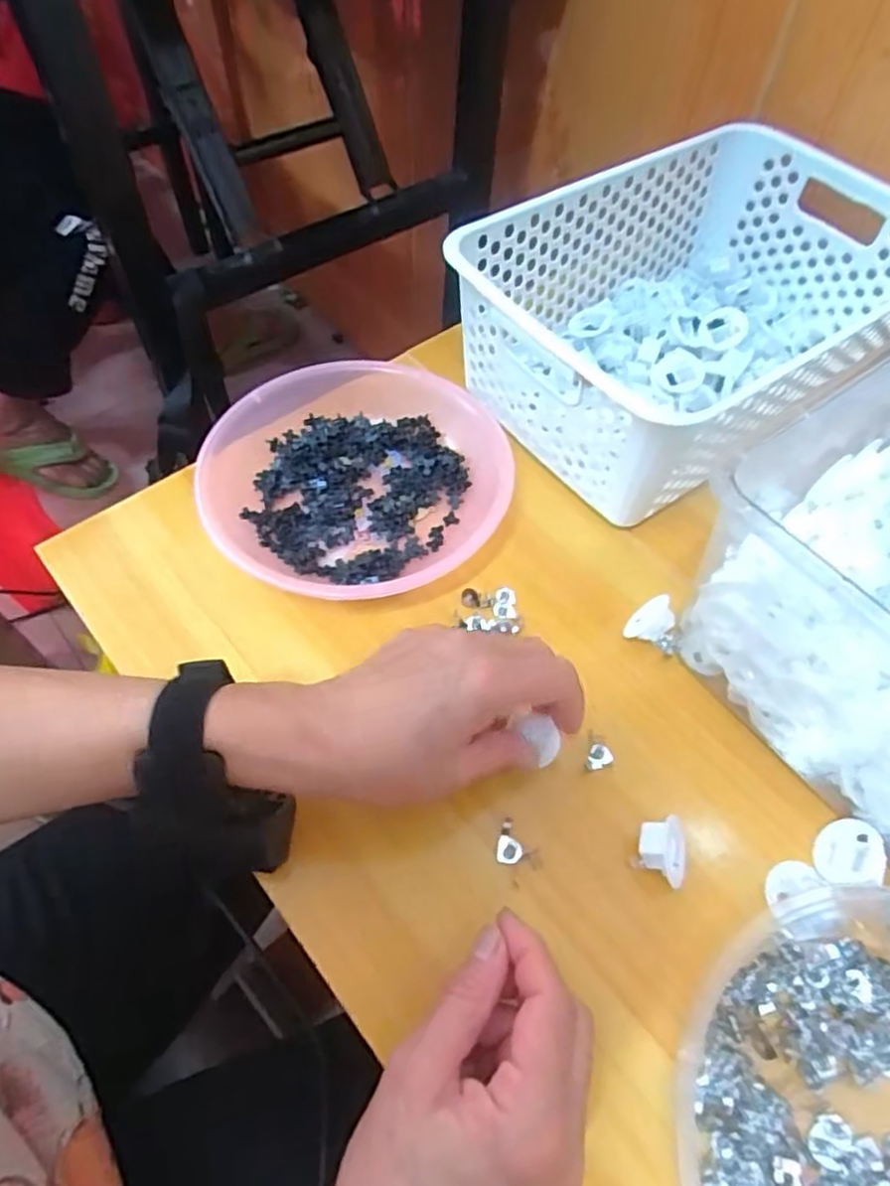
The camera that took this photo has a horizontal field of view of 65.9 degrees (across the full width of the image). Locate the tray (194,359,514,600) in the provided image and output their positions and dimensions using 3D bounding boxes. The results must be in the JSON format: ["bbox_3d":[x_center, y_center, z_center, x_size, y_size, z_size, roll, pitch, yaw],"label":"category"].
[{"bbox_3d":[-0.056,-0.072,0.447,0.186,0.043,0.189,1,58,-1],"label":"tray"}]

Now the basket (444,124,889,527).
[{"bbox_3d":[0.169,-0.199,0.484,0.304,0.105,0.202,-36,65,-21],"label":"basket"}]

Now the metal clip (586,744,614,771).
[{"bbox_3d":[0.082,0.087,0.367,0.015,0.004,0.012,-12,59,-9],"label":"metal clip"}]

